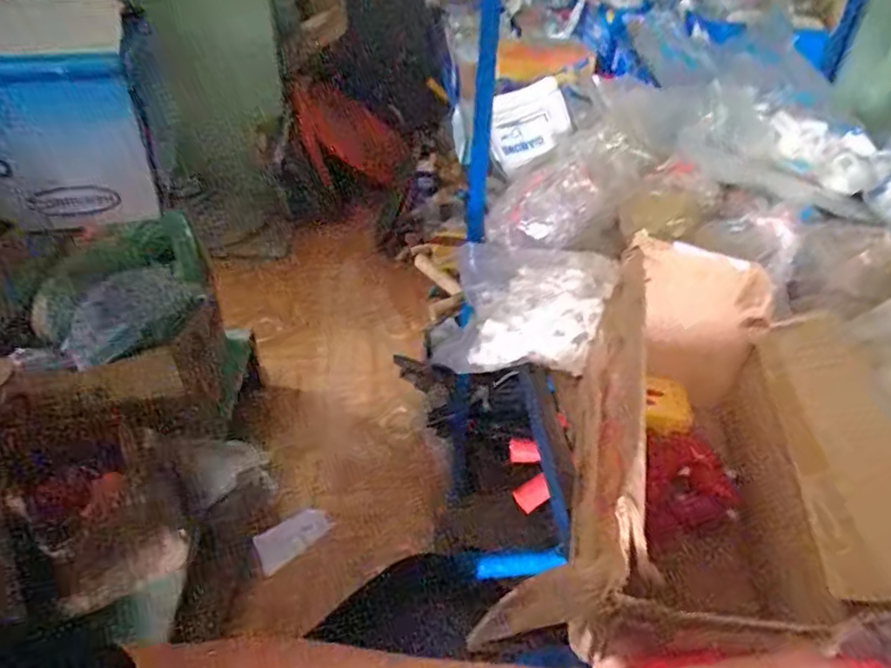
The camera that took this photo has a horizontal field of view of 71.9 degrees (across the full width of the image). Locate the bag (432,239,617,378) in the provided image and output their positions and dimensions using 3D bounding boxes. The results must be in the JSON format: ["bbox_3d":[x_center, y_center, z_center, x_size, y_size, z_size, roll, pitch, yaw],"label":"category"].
[{"bbox_3d":[0.081,-0.027,0.668,0.174,0.089,0.162,16,41,16],"label":"bag"}]

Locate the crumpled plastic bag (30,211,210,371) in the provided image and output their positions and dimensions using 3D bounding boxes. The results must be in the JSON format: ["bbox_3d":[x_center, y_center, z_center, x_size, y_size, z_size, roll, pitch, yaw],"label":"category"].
[{"bbox_3d":[-0.527,-0.075,1.014,0.269,0.203,0.055,-27,47,-31],"label":"crumpled plastic bag"}]

